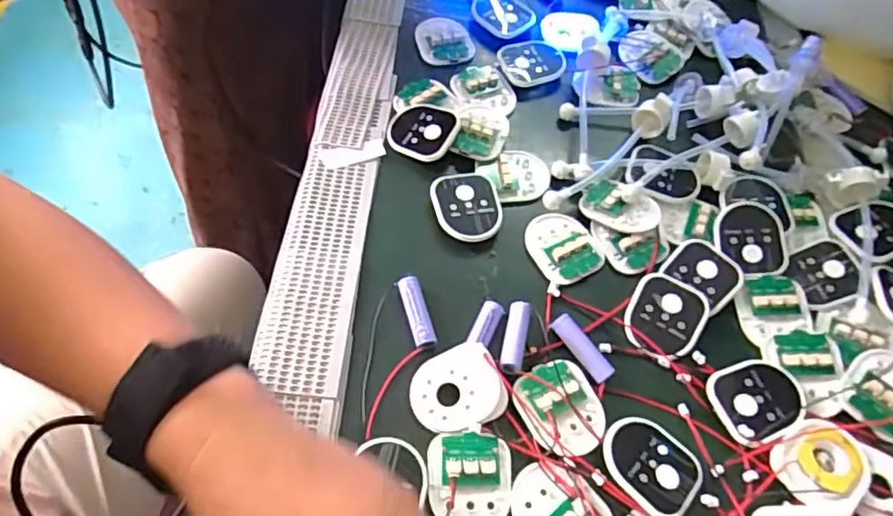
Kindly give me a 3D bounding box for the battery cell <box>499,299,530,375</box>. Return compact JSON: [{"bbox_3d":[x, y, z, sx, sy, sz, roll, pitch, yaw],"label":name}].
[{"bbox_3d":[0.046,0.053,0.397,0.015,0.011,0.052,14,58,0],"label":"battery cell"}]

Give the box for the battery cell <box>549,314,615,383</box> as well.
[{"bbox_3d":[0.091,0.059,0.397,0.016,0.012,0.049,-30,67,-23],"label":"battery cell"}]

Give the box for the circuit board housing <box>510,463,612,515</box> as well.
[{"bbox_3d":[0.066,0.148,0.349,0.049,0.009,0.058,-32,68,-24],"label":"circuit board housing"}]

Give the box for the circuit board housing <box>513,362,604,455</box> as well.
[{"bbox_3d":[0.073,0.093,0.376,0.047,0.009,0.058,-28,67,-22],"label":"circuit board housing"}]

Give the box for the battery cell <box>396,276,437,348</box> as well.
[{"bbox_3d":[-0.020,0.037,0.402,0.015,0.011,0.052,-13,62,-16],"label":"battery cell"}]

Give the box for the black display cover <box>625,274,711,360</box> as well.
[{"bbox_3d":[0.151,0.038,0.411,0.049,0.009,0.060,29,63,16],"label":"black display cover"}]

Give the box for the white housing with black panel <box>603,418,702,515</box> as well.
[{"bbox_3d":[0.124,0.125,0.359,0.058,0.009,0.050,40,62,16],"label":"white housing with black panel"}]

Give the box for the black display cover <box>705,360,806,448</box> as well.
[{"bbox_3d":[0.203,0.090,0.383,0.058,0.010,0.049,-14,62,-16],"label":"black display cover"}]

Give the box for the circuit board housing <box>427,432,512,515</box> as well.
[{"bbox_3d":[0.014,0.132,0.353,0.049,0.009,0.056,2,59,-7],"label":"circuit board housing"}]

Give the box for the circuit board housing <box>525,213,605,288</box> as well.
[{"bbox_3d":[0.087,-0.011,0.442,0.049,0.008,0.056,-24,65,-21],"label":"circuit board housing"}]

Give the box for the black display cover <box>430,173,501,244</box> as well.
[{"bbox_3d":[0.017,-0.038,0.448,0.048,0.012,0.056,-12,62,-15],"label":"black display cover"}]

